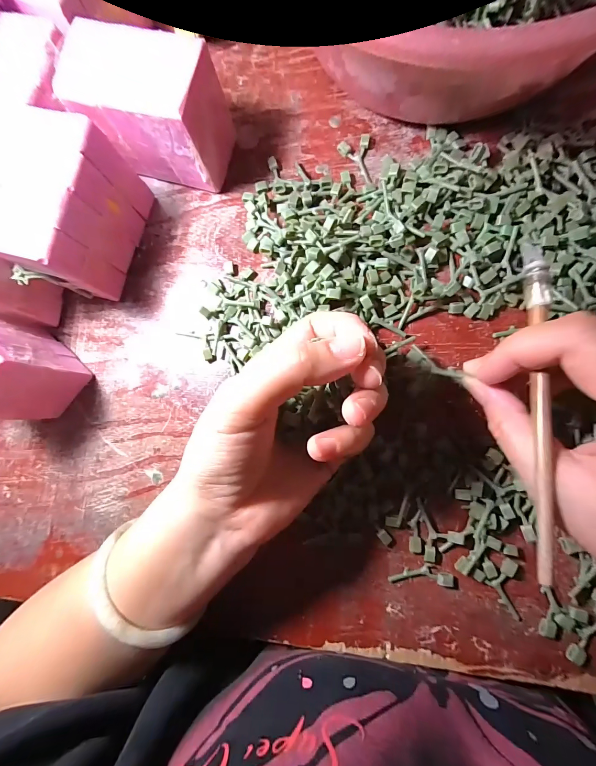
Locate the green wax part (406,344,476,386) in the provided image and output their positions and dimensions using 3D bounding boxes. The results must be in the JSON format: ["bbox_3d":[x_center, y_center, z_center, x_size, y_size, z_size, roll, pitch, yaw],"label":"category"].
[{"bbox_3d":[0.081,-0.010,0.192,0.035,0.005,0.009,38,91,32],"label":"green wax part"}]

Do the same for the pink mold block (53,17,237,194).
[{"bbox_3d":[-0.095,-0.178,0.219,0.084,0.073,0.048,16,88,9],"label":"pink mold block"}]

